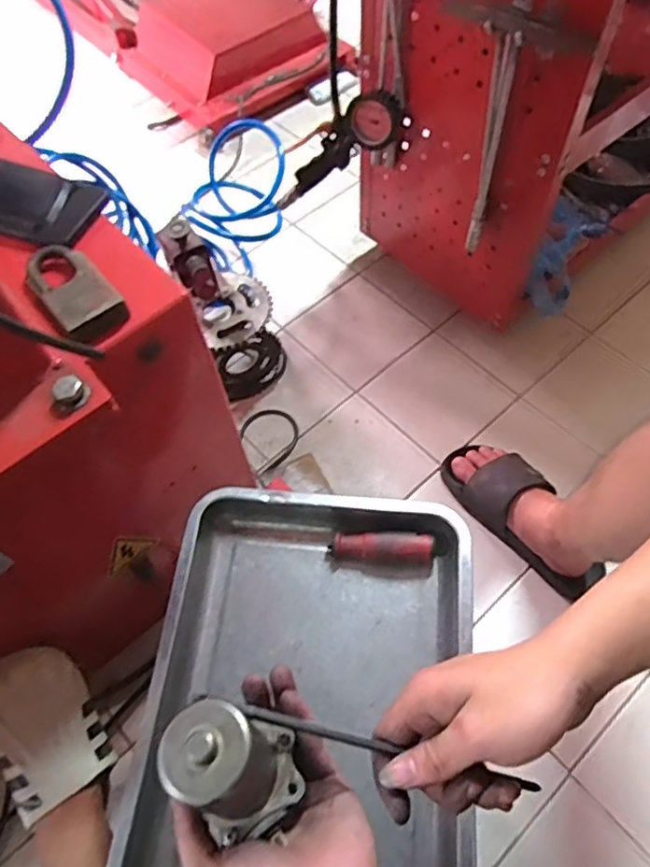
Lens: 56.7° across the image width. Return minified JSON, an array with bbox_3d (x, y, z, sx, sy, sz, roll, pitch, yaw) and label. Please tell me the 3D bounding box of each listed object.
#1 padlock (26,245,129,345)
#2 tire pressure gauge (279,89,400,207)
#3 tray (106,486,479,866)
[{"bbox_3d":[-0.201,-0.115,0.477,0.048,0.022,0.099,-37,66,-17],"label":"padlock"},{"bbox_3d":[0.018,-0.434,0.942,0.083,0.234,0.055,30,56,-30],"label":"tire pressure gauge"},{"bbox_3d":[-0.012,0.241,0.566,0.298,0.045,0.381,2,61,3],"label":"tray"}]

